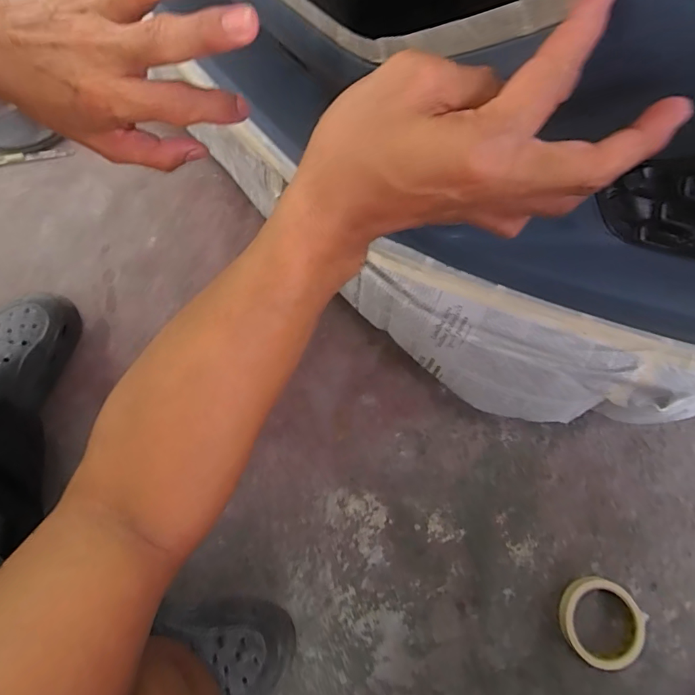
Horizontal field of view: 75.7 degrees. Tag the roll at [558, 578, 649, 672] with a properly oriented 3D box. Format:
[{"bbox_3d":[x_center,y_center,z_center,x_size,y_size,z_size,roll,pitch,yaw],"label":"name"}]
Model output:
[{"bbox_3d":[0.307,0.332,0.540,0.093,0.032,0.100,0,76,-1],"label":"roll"}]

